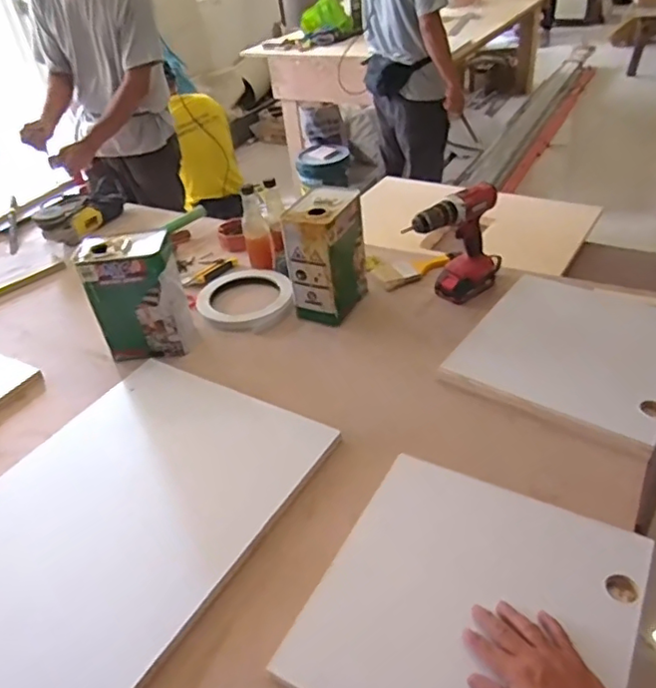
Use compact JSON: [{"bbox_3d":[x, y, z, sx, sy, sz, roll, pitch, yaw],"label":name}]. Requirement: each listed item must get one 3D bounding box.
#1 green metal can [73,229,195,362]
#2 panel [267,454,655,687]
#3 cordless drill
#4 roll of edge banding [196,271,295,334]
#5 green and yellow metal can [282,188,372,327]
[{"bbox_3d":[-0.363,-0.090,1.147,0.170,0.219,0.126,-11,38,-6],"label":"green metal can"},{"bbox_3d":[0.167,0.305,0.696,0.334,0.021,0.343,16,44,26],"label":"panel"},{"bbox_3d":[0.262,-0.182,1.183,0.238,0.230,0.072,-21,40,-17],"label":"cordless drill"},{"bbox_3d":[-0.177,-0.099,1.274,0.203,0.026,0.185,-4,38,3],"label":"roll of edge banding"},{"bbox_3d":[-0.002,-0.177,1.198,0.122,0.227,0.155,13,42,22],"label":"green and yellow metal can"}]

